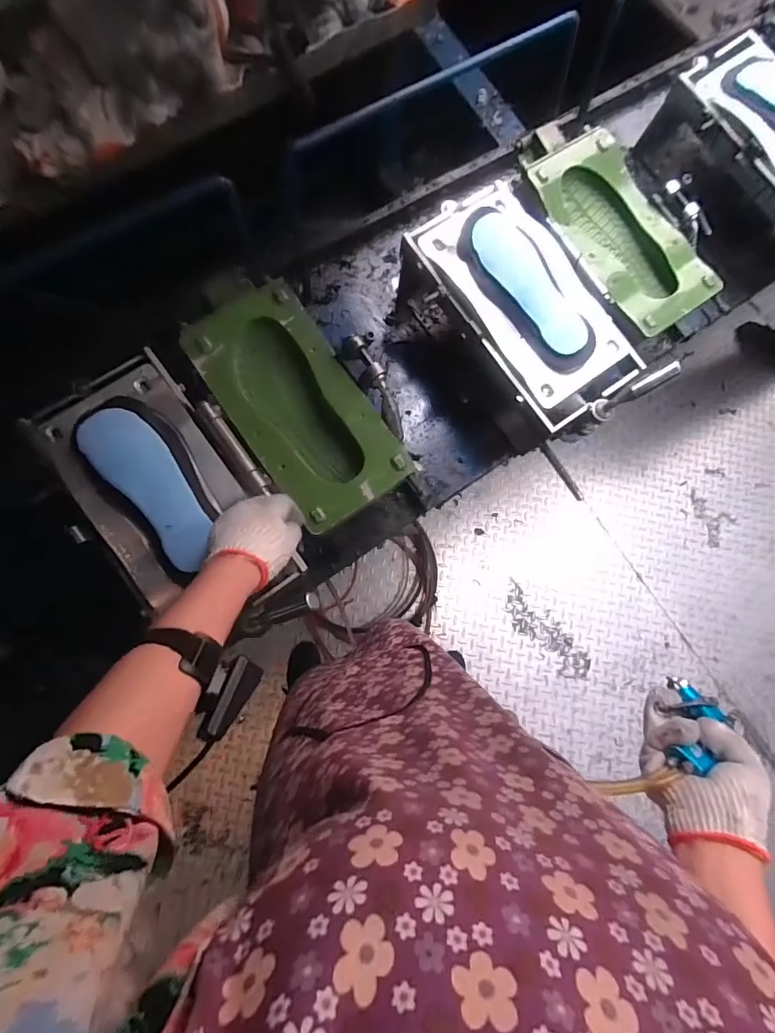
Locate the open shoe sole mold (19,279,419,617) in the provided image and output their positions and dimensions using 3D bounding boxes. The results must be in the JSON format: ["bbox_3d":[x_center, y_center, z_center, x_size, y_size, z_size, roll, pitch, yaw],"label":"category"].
[{"bbox_3d":[-0.208,-0.095,0.629,0.378,0.116,0.350,-38,90,0],"label":"open shoe sole mold"}]

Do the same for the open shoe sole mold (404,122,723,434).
[{"bbox_3d":[0.291,-0.382,0.742,0.423,0.109,0.411,-38,90,0],"label":"open shoe sole mold"}]

